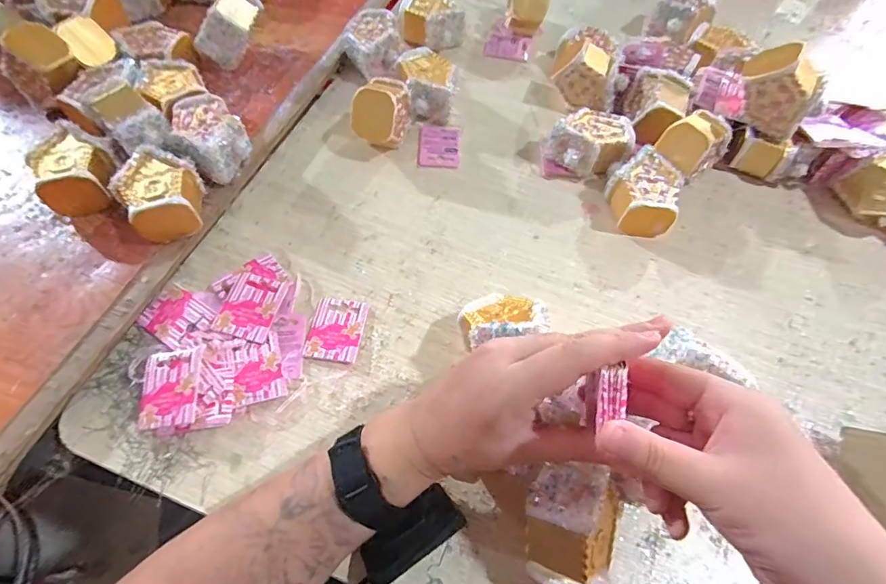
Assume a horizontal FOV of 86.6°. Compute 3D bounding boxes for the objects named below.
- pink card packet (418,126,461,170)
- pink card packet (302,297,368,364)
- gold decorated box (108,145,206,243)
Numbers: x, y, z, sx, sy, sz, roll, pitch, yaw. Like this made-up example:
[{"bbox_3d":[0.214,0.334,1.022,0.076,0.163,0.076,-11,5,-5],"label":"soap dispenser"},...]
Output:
[{"bbox_3d":[-0.004,-0.166,0.537,0.045,0.008,0.059,5,58,0],"label":"pink card packet"},{"bbox_3d":[-0.093,0.032,0.415,0.045,0.004,0.061,9,59,2],"label":"pink card packet"},{"bbox_3d":[-0.255,-0.087,0.434,0.067,0.049,0.080,-34,66,-19],"label":"gold decorated box"}]

